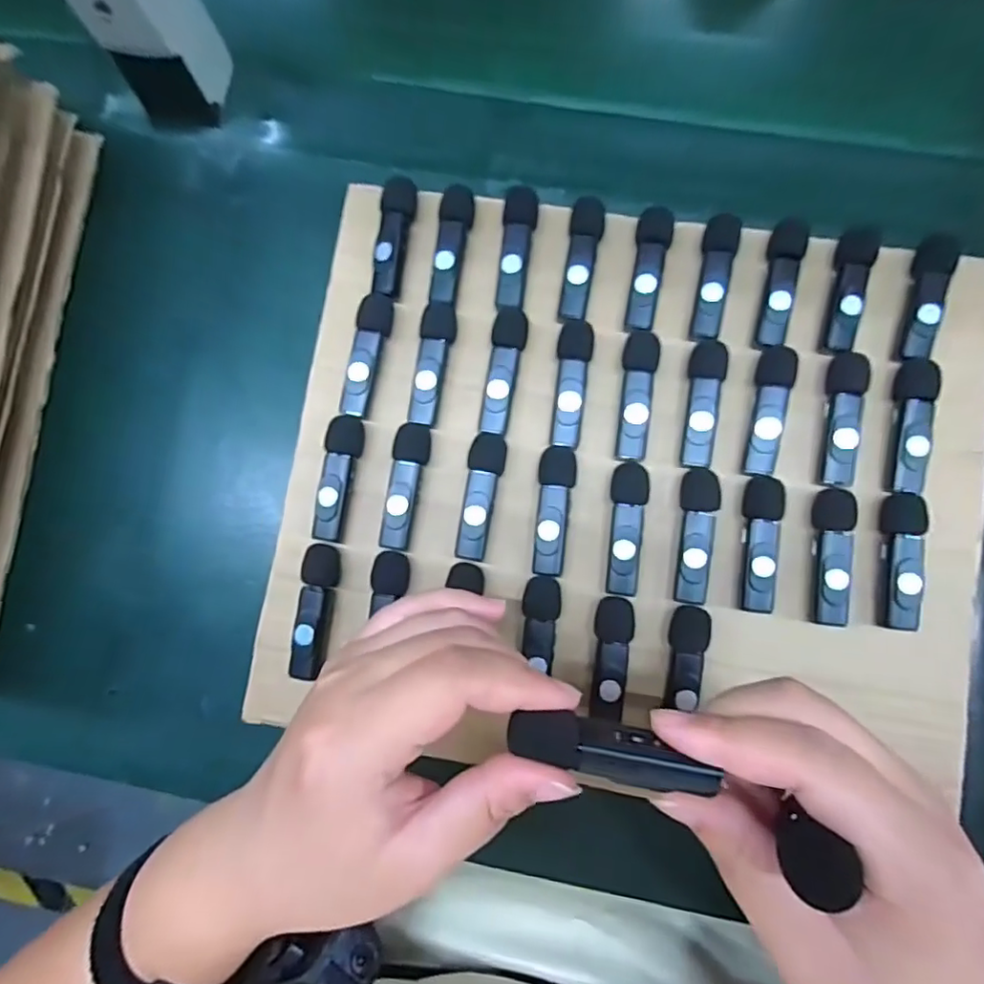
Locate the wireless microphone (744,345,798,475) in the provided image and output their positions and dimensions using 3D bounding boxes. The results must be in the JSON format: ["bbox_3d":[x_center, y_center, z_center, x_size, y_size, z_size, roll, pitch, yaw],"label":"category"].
[{"bbox_3d":[0.139,-0.041,0.287,0.017,0.010,0.065,12,82,5],"label":"wireless microphone"}]

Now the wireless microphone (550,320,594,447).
[{"bbox_3d":[0.041,-0.056,0.299,0.017,0.013,0.065,8,81,4],"label":"wireless microphone"}]

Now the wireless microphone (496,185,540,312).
[{"bbox_3d":[0.013,-0.128,0.308,0.017,0.013,0.064,8,81,4],"label":"wireless microphone"}]

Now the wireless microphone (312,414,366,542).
[{"bbox_3d":[-0.080,-0.008,0.299,0.017,0.010,0.065,8,81,4],"label":"wireless microphone"}]

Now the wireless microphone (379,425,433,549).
[{"bbox_3d":[-0.044,-0.003,0.297,0.017,0.010,0.065,8,81,4],"label":"wireless microphone"}]

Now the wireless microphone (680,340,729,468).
[{"bbox_3d":[0.106,-0.044,0.291,0.017,0.009,0.064,10,82,5],"label":"wireless microphone"}]

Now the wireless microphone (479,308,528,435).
[{"bbox_3d":[0.006,-0.062,0.302,0.017,0.014,0.065,7,81,4],"label":"wireless microphone"}]

